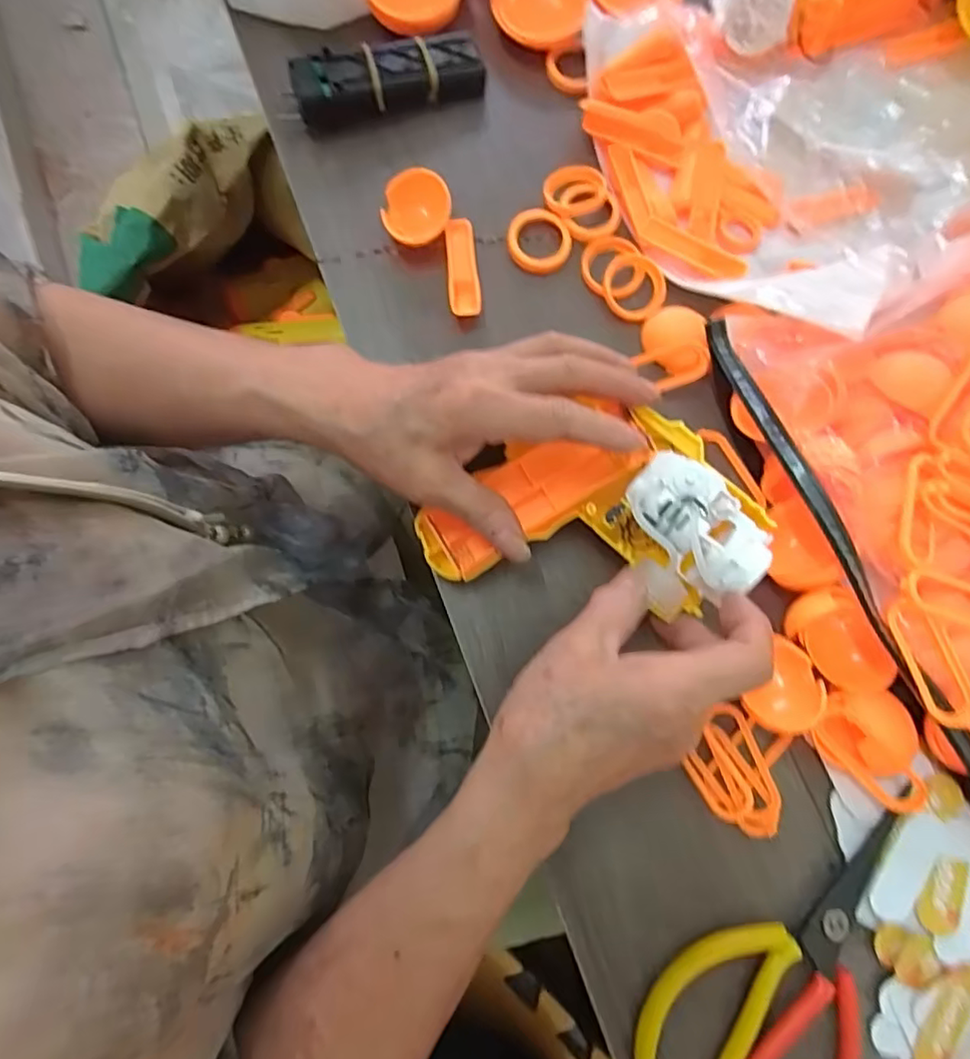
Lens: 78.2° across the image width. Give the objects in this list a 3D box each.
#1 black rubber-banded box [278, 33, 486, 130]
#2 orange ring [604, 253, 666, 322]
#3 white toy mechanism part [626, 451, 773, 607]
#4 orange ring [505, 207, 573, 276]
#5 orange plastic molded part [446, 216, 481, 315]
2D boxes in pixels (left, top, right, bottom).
[{"bbox_3d":[-0.058,-0.261,0.345,0.114,0.023,0.032,-17,79,-2],"label":"black rubber-banded box"},{"bbox_3d":[0.084,-0.135,0.333,0.034,0.007,0.035,0,96,1],"label":"orange ring"},{"bbox_3d":[0.099,-0.004,0.273,0.043,0.014,0.069,-40,81,-6],"label":"white toy mechanism part"},{"bbox_3d":[0.031,-0.164,0.336,0.035,0.005,0.034,0,79,1],"label":"orange ring"},{"bbox_3d":[-0.012,-0.144,0.331,0.017,0.010,0.058,-5,79,1],"label":"orange plastic molded part"}]

